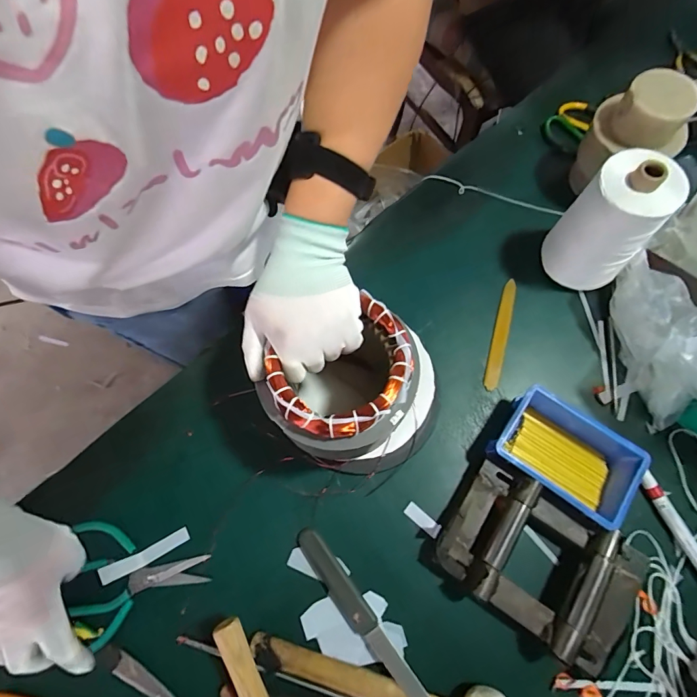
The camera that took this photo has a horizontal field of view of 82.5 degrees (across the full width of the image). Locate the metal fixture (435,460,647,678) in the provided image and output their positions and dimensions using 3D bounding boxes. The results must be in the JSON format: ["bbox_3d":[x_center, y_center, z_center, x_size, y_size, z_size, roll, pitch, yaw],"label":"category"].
[{"bbox_3d":[0.208,0.232,0.435,0.198,0.051,0.136,35,74,10],"label":"metal fixture"}]

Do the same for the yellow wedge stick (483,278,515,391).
[{"bbox_3d":[0.208,-0.021,0.542,0.018,0.011,0.164,16,72,4],"label":"yellow wedge stick"}]

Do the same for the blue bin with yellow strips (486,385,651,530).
[{"bbox_3d":[0.249,0.125,0.461,0.152,0.051,0.096,34,74,10],"label":"blue bin with yellow strips"}]

